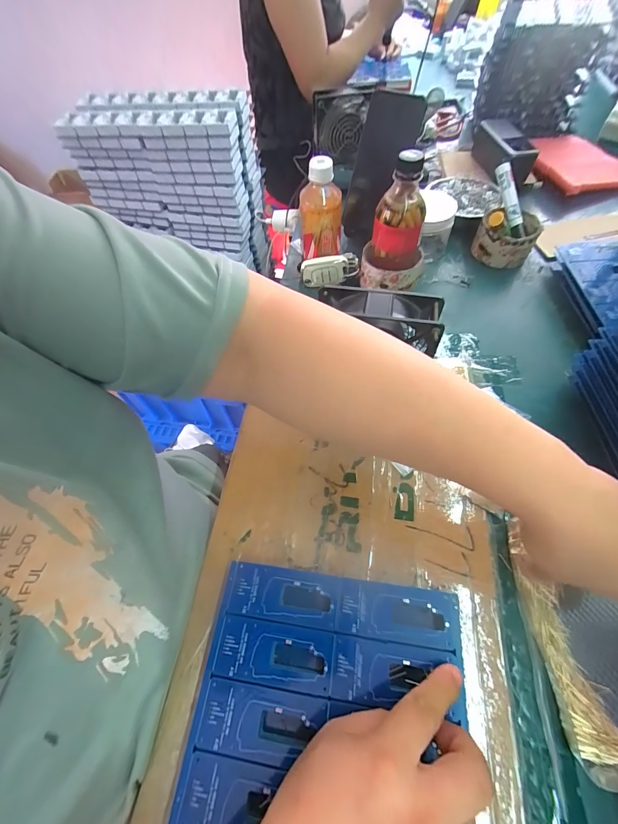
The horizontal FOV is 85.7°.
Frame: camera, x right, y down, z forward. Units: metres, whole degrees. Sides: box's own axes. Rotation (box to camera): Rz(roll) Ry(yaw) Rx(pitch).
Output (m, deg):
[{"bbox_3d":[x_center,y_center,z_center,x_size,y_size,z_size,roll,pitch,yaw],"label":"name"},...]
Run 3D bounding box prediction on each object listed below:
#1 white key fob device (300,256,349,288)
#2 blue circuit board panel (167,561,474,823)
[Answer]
[{"bbox_3d":[0.022,-0.207,0.488,0.065,0.041,0.014,0,59,4],"label":"white key fob device"},{"bbox_3d":[0.014,0.208,0.244,0.190,0.005,0.158,5,59,7],"label":"blue circuit board panel"}]

